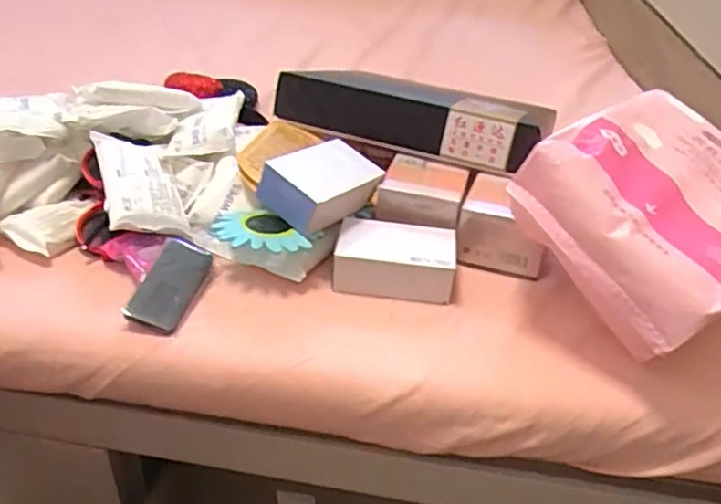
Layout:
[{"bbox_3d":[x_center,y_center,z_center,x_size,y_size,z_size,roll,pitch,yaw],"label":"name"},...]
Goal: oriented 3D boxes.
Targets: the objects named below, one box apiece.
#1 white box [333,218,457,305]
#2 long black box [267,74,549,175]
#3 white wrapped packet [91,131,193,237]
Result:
[{"bbox_3d":[0.029,0.006,0.515,0.096,0.037,0.067,6,35,1],"label":"white box"},{"bbox_3d":[0.043,-0.133,0.591,0.263,0.062,0.051,14,36,12],"label":"long black box"},{"bbox_3d":[-0.190,-0.060,0.527,0.062,0.023,0.102,-3,53,-36],"label":"white wrapped packet"}]

